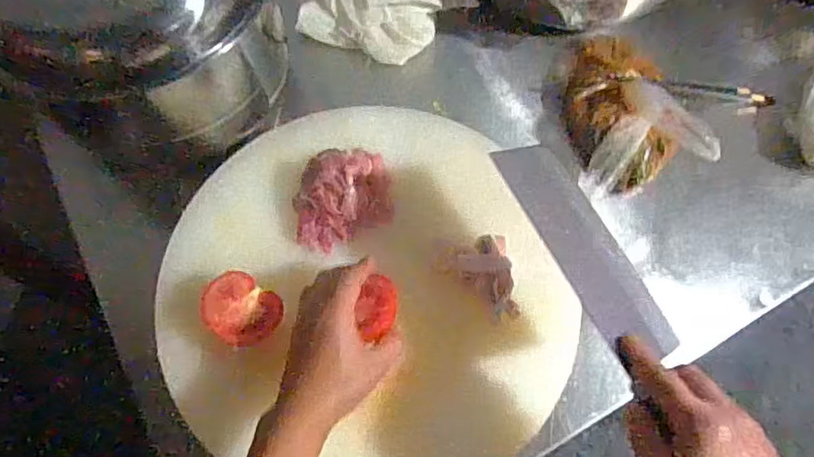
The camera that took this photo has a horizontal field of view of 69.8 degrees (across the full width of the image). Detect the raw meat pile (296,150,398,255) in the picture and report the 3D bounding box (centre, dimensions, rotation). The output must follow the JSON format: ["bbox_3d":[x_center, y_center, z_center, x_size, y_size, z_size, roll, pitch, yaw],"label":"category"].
[{"bbox_3d":[-0.067,-0.037,0.595,0.102,0.043,0.098,-12,68,-5],"label":"raw meat pile"}]

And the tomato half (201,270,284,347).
[{"bbox_3d":[-0.155,0.079,0.547,0.067,0.042,0.058,29,70,12],"label":"tomato half"}]

